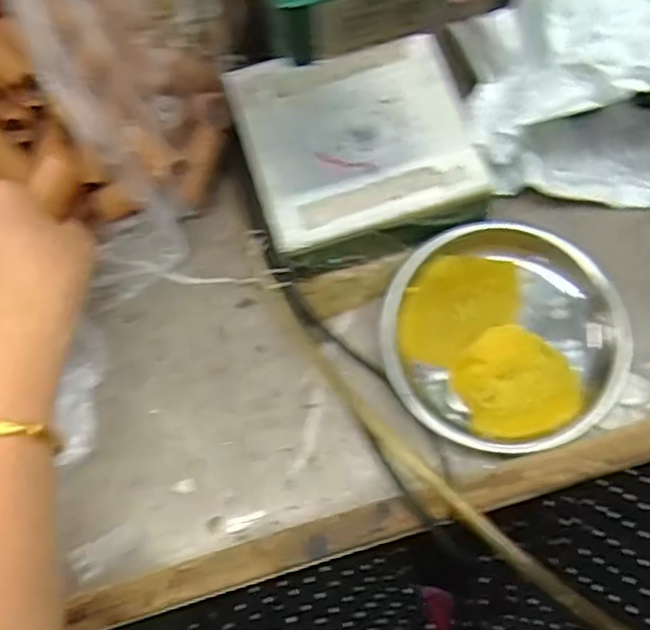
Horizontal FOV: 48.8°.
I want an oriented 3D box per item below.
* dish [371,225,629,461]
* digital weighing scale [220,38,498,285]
[{"bbox_3d":[0.099,0.012,0.402,0.125,0.018,0.130,0,72,1],"label":"dish"},{"bbox_3d":[0.019,-0.095,0.427,0.124,0.049,0.122,-17,73,-4],"label":"digital weighing scale"}]

